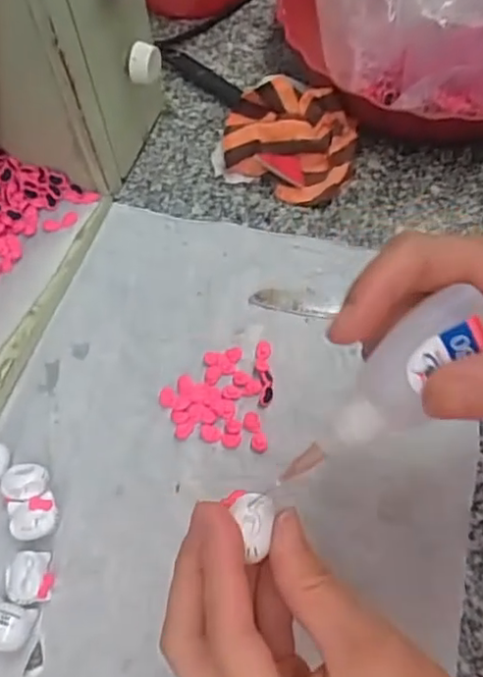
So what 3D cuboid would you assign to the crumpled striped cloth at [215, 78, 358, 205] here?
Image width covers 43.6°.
[{"bbox_3d":[0.035,-0.149,0.449,0.100,0.037,0.082,21,65,12],"label":"crumpled striped cloth"}]

